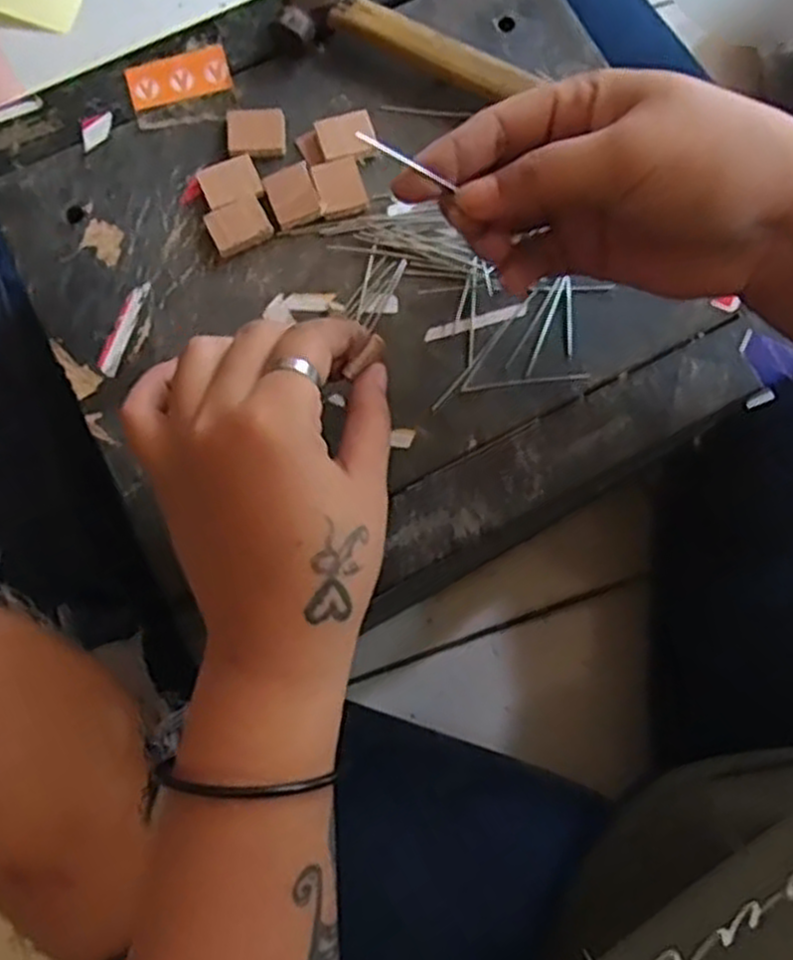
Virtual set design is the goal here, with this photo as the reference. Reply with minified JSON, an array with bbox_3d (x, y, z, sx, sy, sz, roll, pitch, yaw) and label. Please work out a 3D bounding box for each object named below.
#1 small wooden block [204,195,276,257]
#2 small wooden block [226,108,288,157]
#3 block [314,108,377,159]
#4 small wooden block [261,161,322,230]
[{"bbox_3d":[-0.067,-0.109,0.339,0.025,0.007,0.019,-26,79,-6],"label":"small wooden block"},{"bbox_3d":[-0.062,-0.154,0.349,0.025,0.005,0.021,-7,78,-2],"label":"small wooden block"},{"bbox_3d":[-0.022,-0.152,0.348,0.025,0.005,0.020,-19,79,-5],"label":"block"},{"bbox_3d":[-0.045,-0.122,0.341,0.020,0.006,0.025,-21,79,-5],"label":"small wooden block"}]

